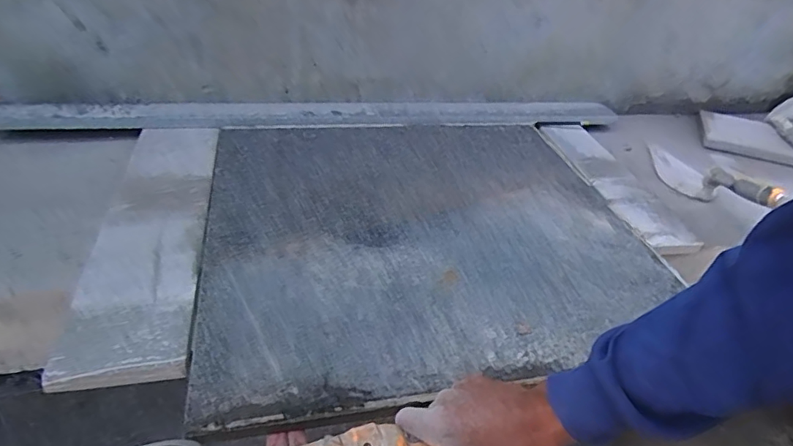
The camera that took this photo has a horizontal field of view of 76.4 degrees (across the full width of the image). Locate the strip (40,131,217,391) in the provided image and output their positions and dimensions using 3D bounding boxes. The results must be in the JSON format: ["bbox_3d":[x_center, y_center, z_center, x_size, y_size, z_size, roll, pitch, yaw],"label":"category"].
[{"bbox_3d":[-0.325,-0.004,0.678,0.130,0.017,0.501,-3,36,-13],"label":"strip"}]

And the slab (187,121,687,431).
[{"bbox_3d":[0.042,-0.009,0.727,0.592,0.034,0.569,-4,36,-14],"label":"slab"}]

